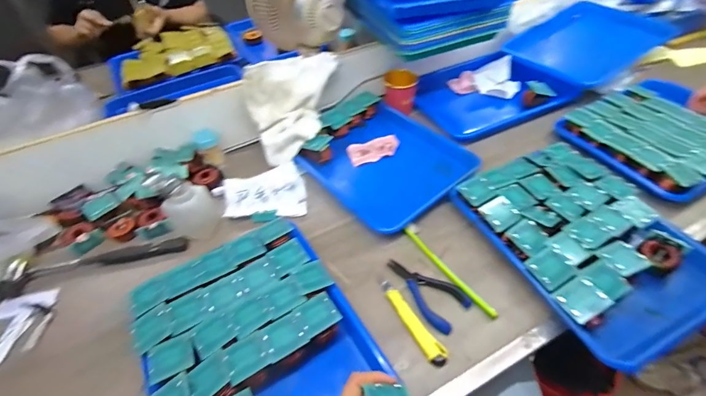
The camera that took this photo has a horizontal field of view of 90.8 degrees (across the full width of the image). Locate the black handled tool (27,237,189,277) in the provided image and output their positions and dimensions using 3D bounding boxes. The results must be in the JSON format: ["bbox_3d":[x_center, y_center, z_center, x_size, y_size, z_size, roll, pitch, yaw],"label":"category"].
[{"bbox_3d":[-0.387,0.093,0.556,0.235,0.017,0.027,-8,47,-3],"label":"black handled tool"}]

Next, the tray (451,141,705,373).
[{"bbox_3d":[0.332,0.053,0.506,0.249,0.048,0.316,-22,50,-15],"label":"tray"}]

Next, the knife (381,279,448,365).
[{"bbox_3d":[0.077,0.161,0.459,0.026,0.010,0.126,-26,51,-19],"label":"knife"}]

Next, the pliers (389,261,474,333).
[{"bbox_3d":[0.098,0.125,0.486,0.062,0.007,0.123,-37,55,-26],"label":"pliers"}]

